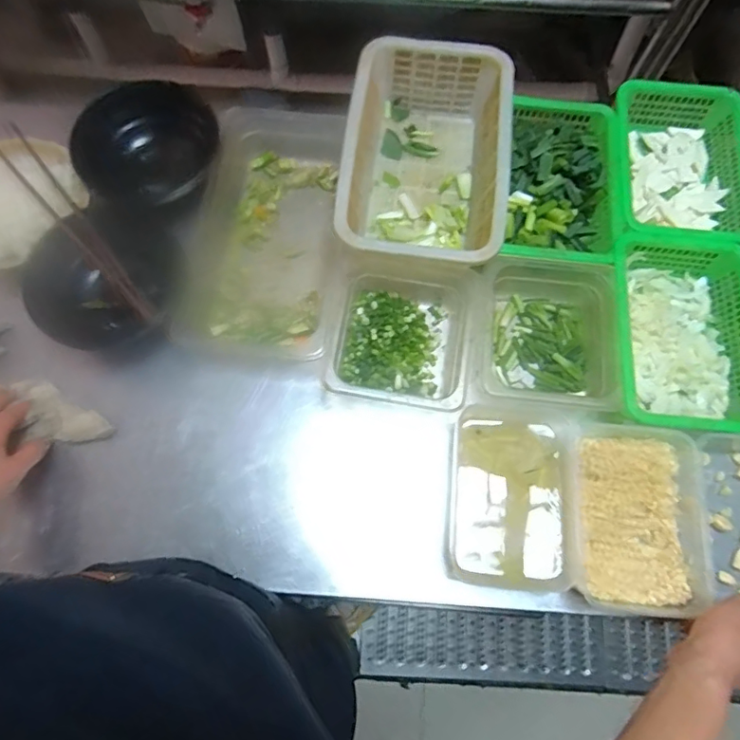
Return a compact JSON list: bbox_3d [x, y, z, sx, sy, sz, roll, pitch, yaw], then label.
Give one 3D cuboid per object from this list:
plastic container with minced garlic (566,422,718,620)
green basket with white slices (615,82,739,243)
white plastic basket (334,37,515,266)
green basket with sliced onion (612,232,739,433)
[{"bbox_3d":[0.275,0.153,0.546,0.143,0.048,0.181,5,73,2],"label":"plastic container with minced garlic"},{"bbox_3d":[0.378,-0.247,0.658,0.150,0.055,0.215,4,73,1],"label":"green basket with white slices"},{"bbox_3d":[0.062,-0.246,0.639,0.185,0.100,0.291,8,73,2],"label":"white plastic basket"},{"bbox_3d":[0.344,-0.033,0.599,0.158,0.067,0.224,0,73,0],"label":"green basket with sliced onion"}]

